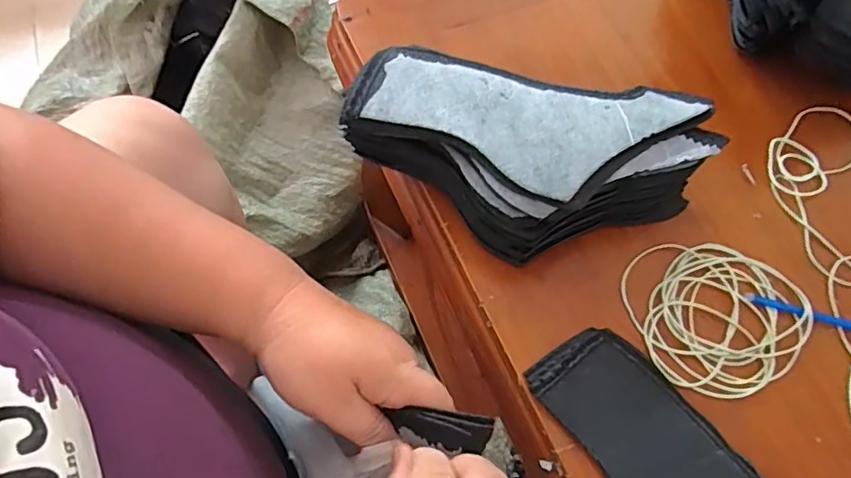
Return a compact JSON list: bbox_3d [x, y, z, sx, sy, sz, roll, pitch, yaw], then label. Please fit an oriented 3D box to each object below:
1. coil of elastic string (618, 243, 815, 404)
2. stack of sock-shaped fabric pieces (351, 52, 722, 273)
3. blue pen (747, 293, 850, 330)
[{"bbox_3d":[0.198,0.048,0.382,0.115,0.006,0.104,-15,64,-9],"label":"coil of elastic string"},{"bbox_3d":[0.067,-0.051,0.386,0.237,0.077,0.108,8,62,3],"label":"stack of sock-shaped fabric pieces"},{"bbox_3d":[0.270,0.053,0.379,0.105,0.007,0.008,15,63,6],"label":"blue pen"}]

